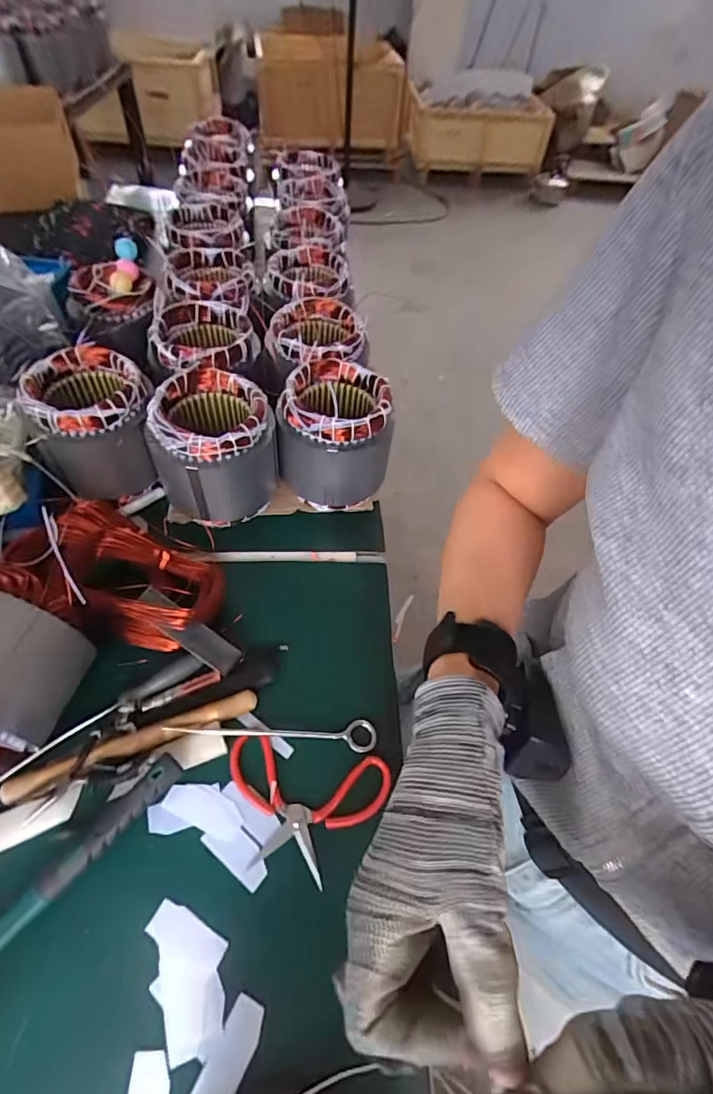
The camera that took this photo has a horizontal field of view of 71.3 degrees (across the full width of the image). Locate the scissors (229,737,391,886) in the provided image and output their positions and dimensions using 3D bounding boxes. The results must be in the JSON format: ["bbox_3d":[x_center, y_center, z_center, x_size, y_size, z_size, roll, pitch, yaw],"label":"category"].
[{"bbox_3d":[-0.055,0.261,0.501,0.165,0.011,0.115,10,54,2],"label":"scissors"}]

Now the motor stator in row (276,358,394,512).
[{"bbox_3d":[-0.034,-0.154,0.704,0.143,0.170,0.148,0,55,-5],"label":"motor stator in row"}]

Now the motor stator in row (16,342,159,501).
[{"bbox_3d":[-0.336,-0.154,0.660,0.139,0.156,0.138,-13,57,-14],"label":"motor stator in row"}]

